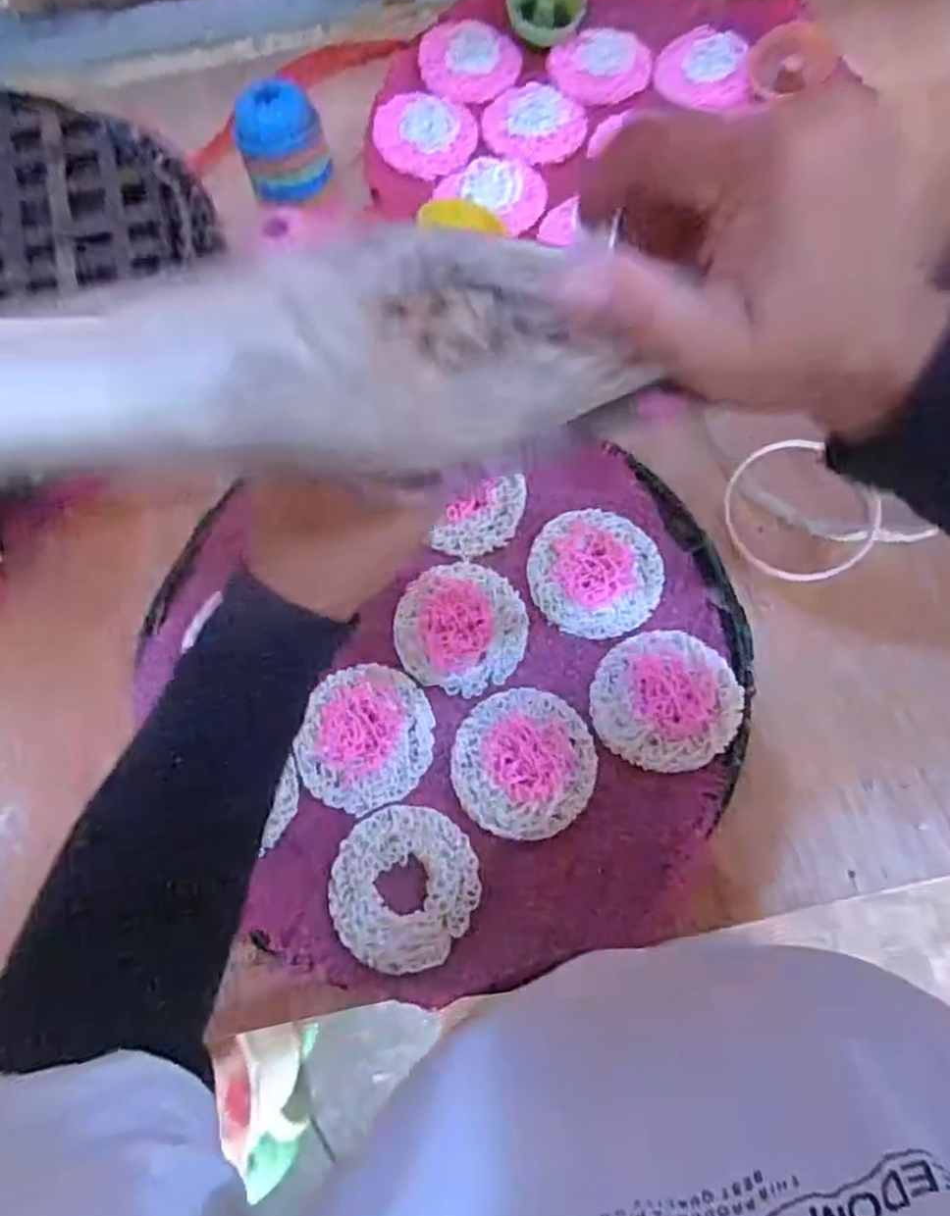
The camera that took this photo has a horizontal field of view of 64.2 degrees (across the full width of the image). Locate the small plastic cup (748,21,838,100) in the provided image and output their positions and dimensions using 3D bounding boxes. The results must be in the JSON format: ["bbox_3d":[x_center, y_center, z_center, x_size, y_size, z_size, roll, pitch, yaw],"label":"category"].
[{"bbox_3d":[0.244,-0.422,0.579,0.057,0.020,0.061,25,74,12],"label":"small plastic cup"}]

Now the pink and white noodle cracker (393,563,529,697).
[{"bbox_3d":[-0.009,0.010,0.450,0.077,0.004,0.076,-1,71,4],"label":"pink and white noodle cracker"}]

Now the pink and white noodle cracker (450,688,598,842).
[{"bbox_3d":[0.028,0.086,0.422,0.077,0.004,0.080,-1,71,4],"label":"pink and white noodle cracker"}]

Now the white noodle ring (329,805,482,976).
[{"bbox_3d":[-0.038,0.147,0.403,0.077,0.006,0.078,-1,71,4],"label":"white noodle ring"}]

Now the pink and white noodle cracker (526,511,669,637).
[{"bbox_3d":[0.073,-0.022,0.458,0.076,0.007,0.081,-1,71,4],"label":"pink and white noodle cracker"}]

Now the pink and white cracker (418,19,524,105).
[{"bbox_3d":[-0.005,-0.445,0.611,0.077,0.006,0.084,-34,72,-7],"label":"pink and white cracker"}]

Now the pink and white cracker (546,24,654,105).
[{"bbox_3d":[0.100,-0.436,0.605,0.080,0.007,0.071,-3,70,3],"label":"pink and white cracker"}]

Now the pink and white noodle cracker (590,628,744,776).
[{"bbox_3d":[0.108,0.052,0.430,0.080,0.014,0.077,-1,71,4],"label":"pink and white noodle cracker"}]

